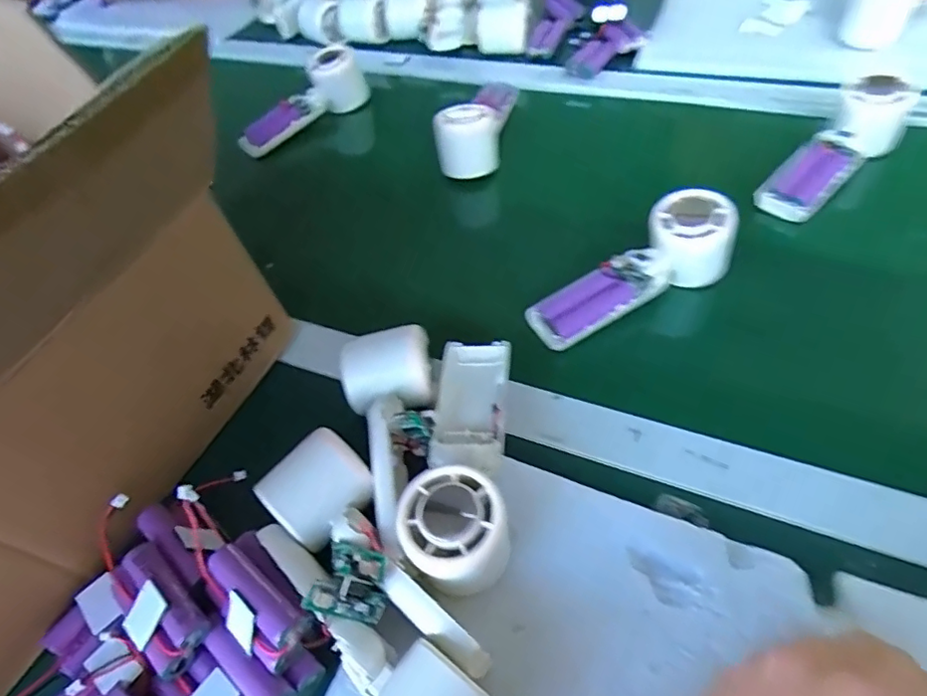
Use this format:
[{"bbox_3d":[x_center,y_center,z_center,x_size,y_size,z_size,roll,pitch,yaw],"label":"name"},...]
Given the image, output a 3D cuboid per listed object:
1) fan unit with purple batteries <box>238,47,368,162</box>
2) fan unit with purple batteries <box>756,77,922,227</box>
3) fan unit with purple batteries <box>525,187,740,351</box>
[{"bbox_3d":[-0.193,-0.287,0.670,0.165,0.073,0.063,-39,59,-5],"label":"fan unit with purple batteries"},{"bbox_3d":[0.322,-0.176,0.488,0.159,0.069,0.056,-33,58,-22],"label":"fan unit with purple batteries"},{"bbox_3d":[0.129,-0.055,0.437,0.167,0.043,0.059,-33,56,2],"label":"fan unit with purple batteries"}]

